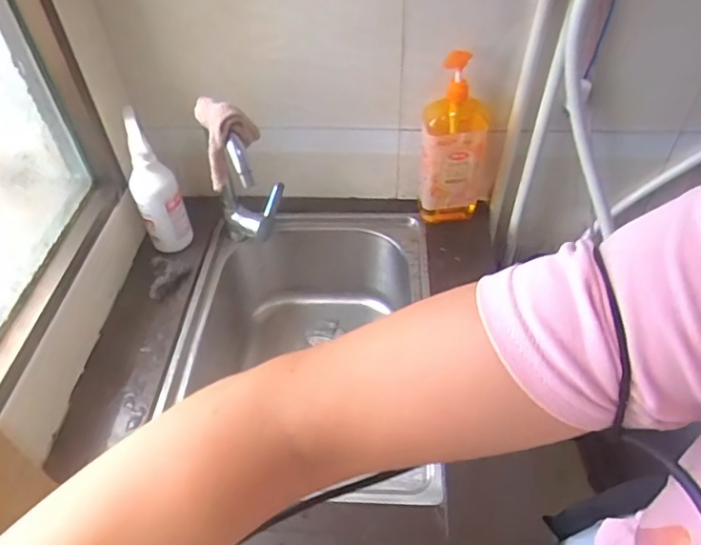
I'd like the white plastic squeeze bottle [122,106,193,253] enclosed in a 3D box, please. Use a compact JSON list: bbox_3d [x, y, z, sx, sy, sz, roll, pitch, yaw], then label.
[{"bbox_3d":[-0.318,-0.140,0.875,0.071,0.223,0.072,-22,49,-17],"label":"white plastic squeeze bottle"}]

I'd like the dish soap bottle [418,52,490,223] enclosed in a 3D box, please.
[{"bbox_3d":[0.180,-0.220,0.911,0.121,0.287,0.095,8,47,10],"label":"dish soap bottle"}]

